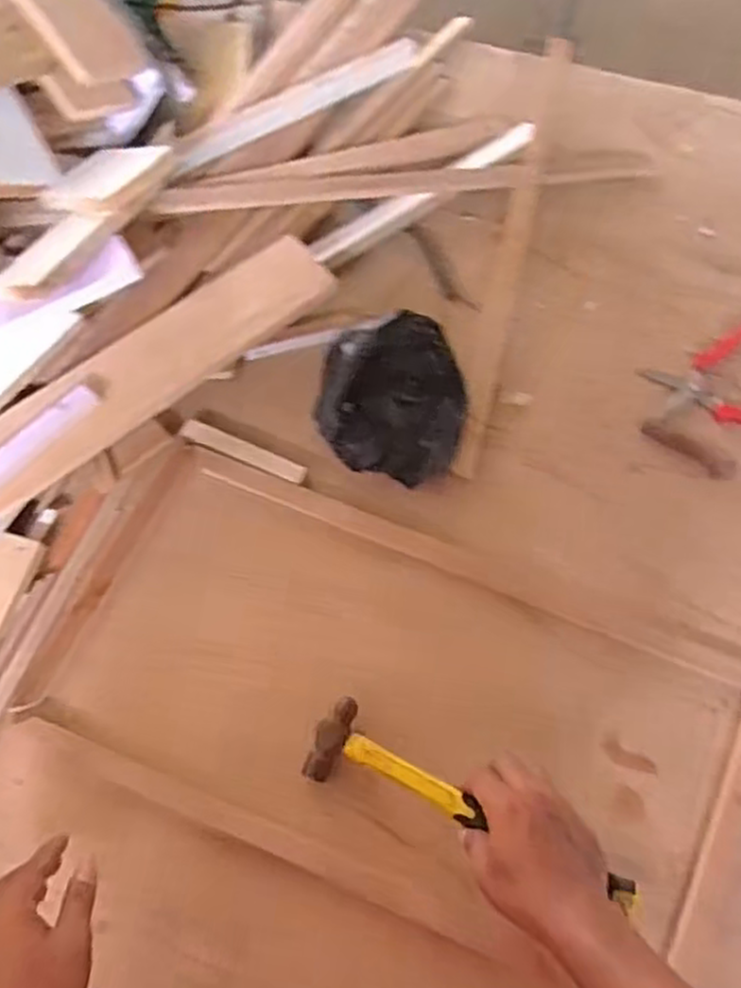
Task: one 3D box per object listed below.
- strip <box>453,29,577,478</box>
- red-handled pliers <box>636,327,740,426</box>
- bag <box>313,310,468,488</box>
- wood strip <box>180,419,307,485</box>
[{"bbox_3d":[0.184,-0.334,0.934,0.034,0.015,0.687,13,67,6],"label":"strip"},{"bbox_3d":[0.397,-0.113,0.822,0.148,0.032,0.155,0,66,0],"label":"red-handled pliers"},{"bbox_3d":[0.023,-0.105,0.805,0.161,0.078,0.167,15,67,7],"label":"bag"},{"bbox_3d":[-0.139,-0.047,0.831,0.138,0.014,0.022,22,68,-11],"label":"wood strip"}]

